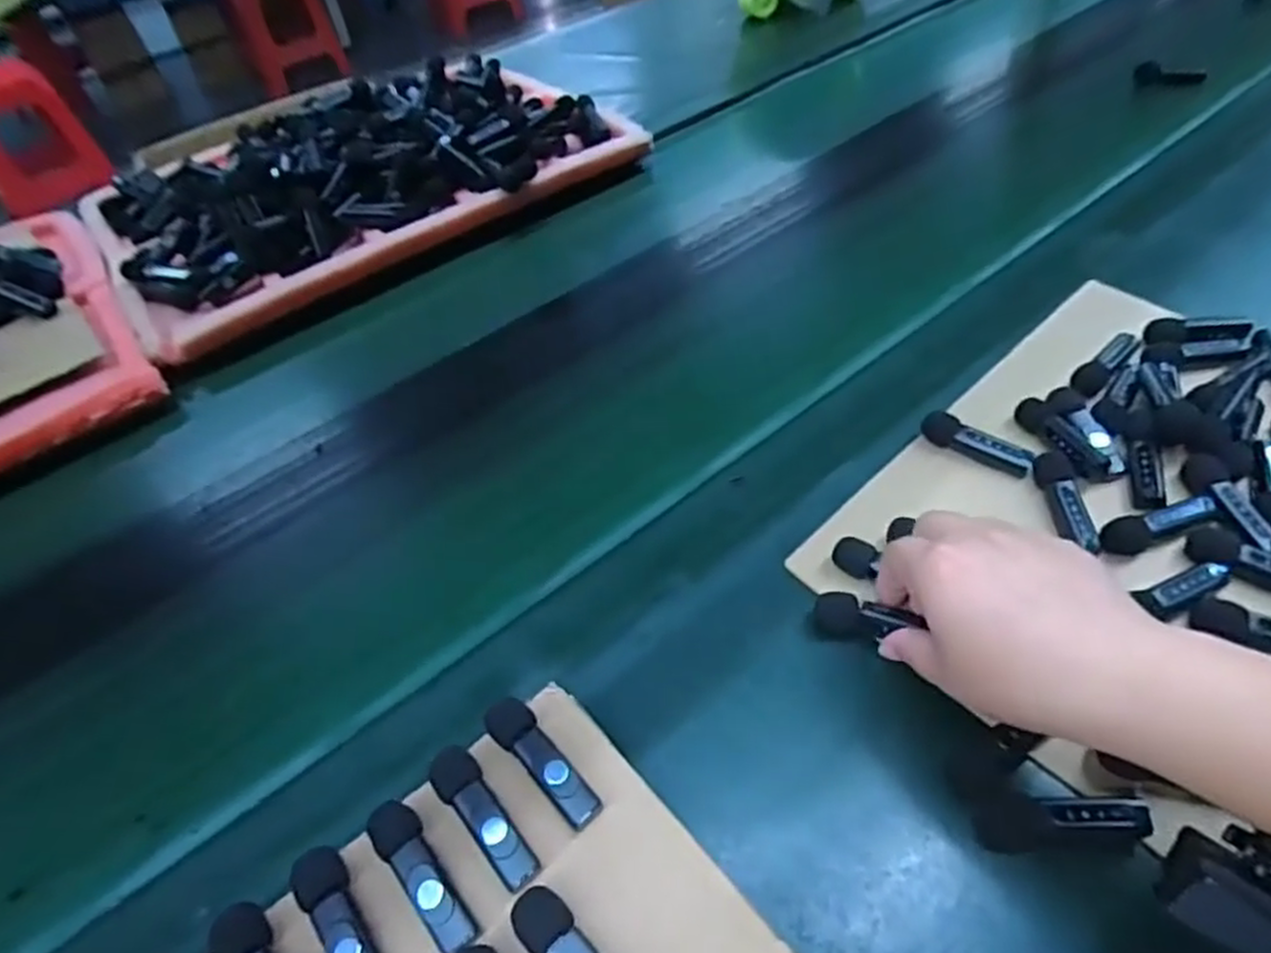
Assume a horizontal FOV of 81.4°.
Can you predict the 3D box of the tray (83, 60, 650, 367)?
[{"bbox_3d":[-0.263,-0.300,0.716,0.479,0.081,0.292,-33,56,-20],"label":"tray"}]

